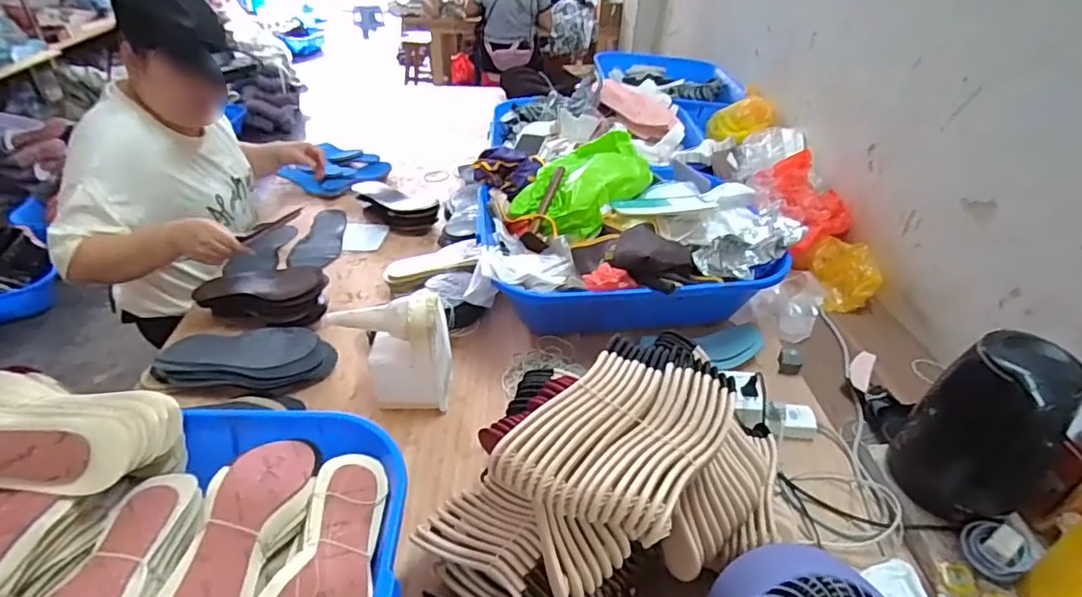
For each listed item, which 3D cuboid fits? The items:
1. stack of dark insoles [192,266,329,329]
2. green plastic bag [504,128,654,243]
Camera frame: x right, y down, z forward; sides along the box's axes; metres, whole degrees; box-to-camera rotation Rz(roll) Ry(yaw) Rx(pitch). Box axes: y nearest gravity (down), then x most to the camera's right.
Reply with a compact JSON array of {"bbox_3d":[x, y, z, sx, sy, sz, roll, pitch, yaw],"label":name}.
[{"bbox_3d":[-0.562,0.012,1.110,0.262,0.102,0.098,-4,40,-4],"label":"stack of dark insoles"},{"bbox_3d":[0.094,-0.257,1.232,0.208,0.101,0.292,27,47,29],"label":"green plastic bag"}]

